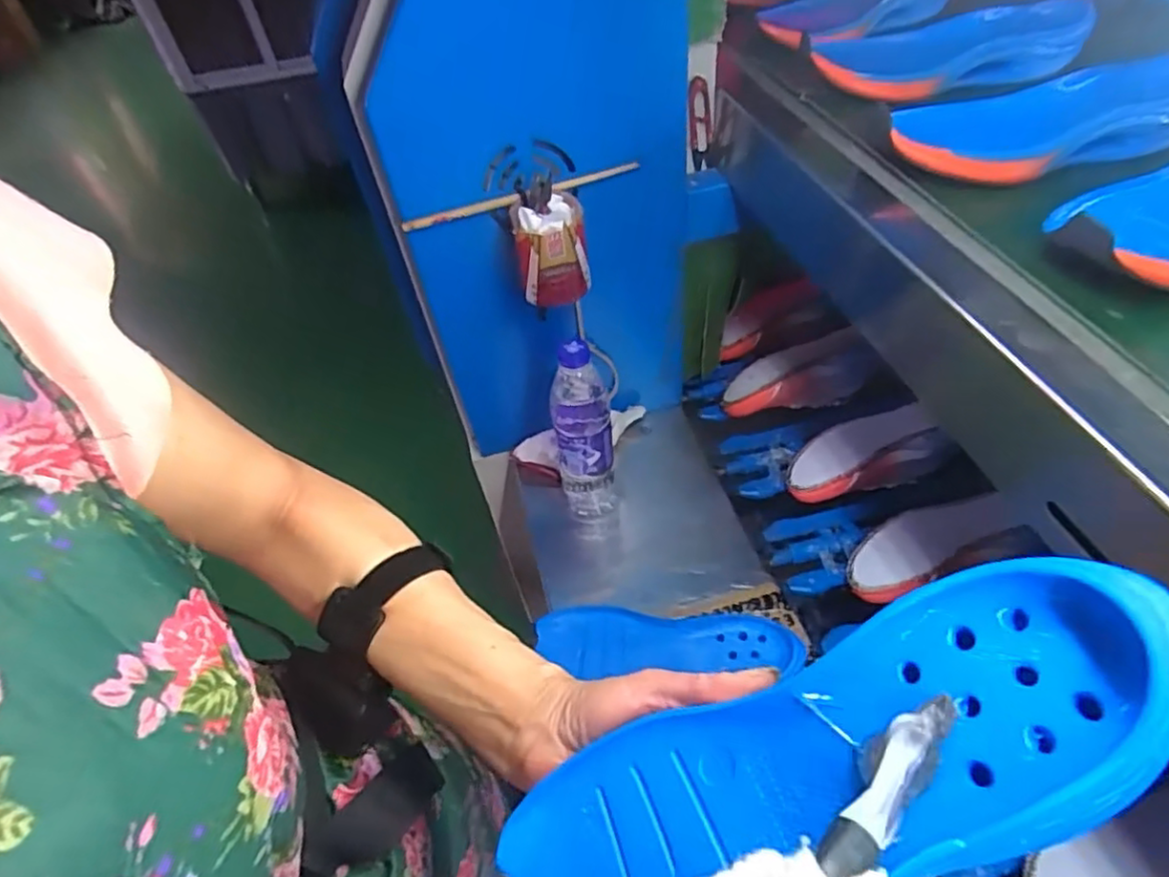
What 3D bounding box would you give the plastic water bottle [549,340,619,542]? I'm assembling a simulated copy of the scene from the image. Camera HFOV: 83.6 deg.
[{"bbox_3d":[0.001,0.015,0.725,0.067,0.276,0.060,-4,46,1],"label":"plastic water bottle"}]

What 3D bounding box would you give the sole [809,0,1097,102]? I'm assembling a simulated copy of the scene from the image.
[{"bbox_3d":[0.319,-0.345,0.583,0.224,0.051,0.103,-6,46,-2],"label":"sole"}]

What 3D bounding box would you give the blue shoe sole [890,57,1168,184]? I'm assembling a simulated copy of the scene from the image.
[{"bbox_3d":[0.331,-0.231,0.471,0.218,0.042,0.088,-1,46,4],"label":"blue shoe sole"}]

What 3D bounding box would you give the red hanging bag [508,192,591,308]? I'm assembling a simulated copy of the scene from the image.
[{"bbox_3d":[-0.033,-0.175,0.614,0.065,0.088,0.061,-14,47,-9],"label":"red hanging bag"}]

